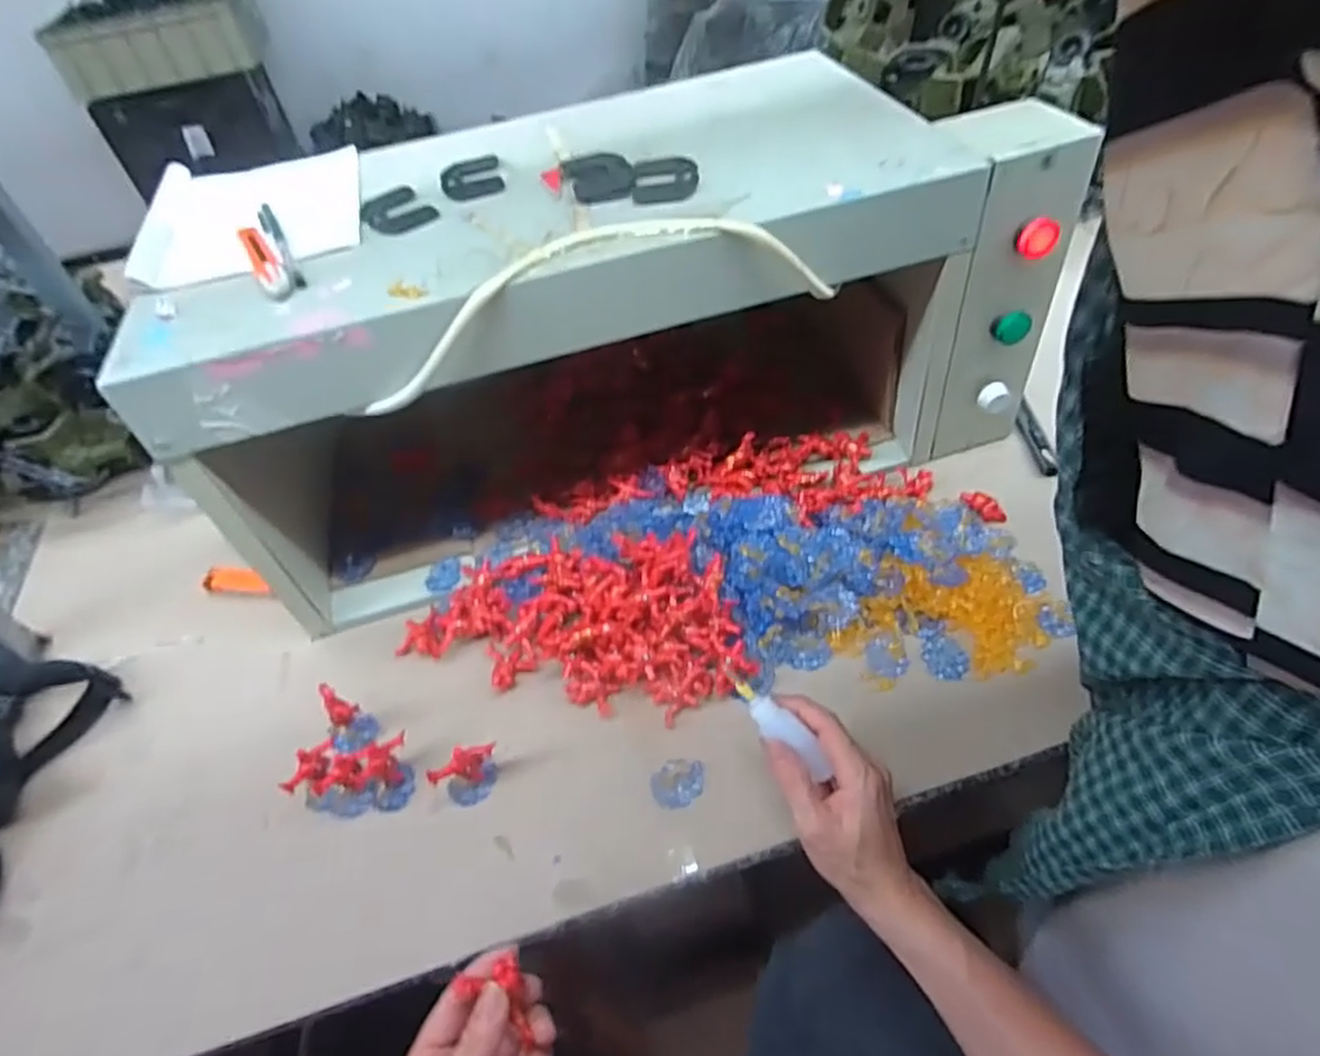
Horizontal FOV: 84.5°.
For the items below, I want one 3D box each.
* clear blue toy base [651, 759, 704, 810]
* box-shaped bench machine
[{"bbox_3d":[0.013,0.181,0.516,0.035,0.011,0.032,-1,50,5],"label":"clear blue toy base"},{"bbox_3d":[-0.055,-0.172,0.659,0.624,0.299,0.288,-15,50,-7],"label":"box-shaped bench machine"}]

